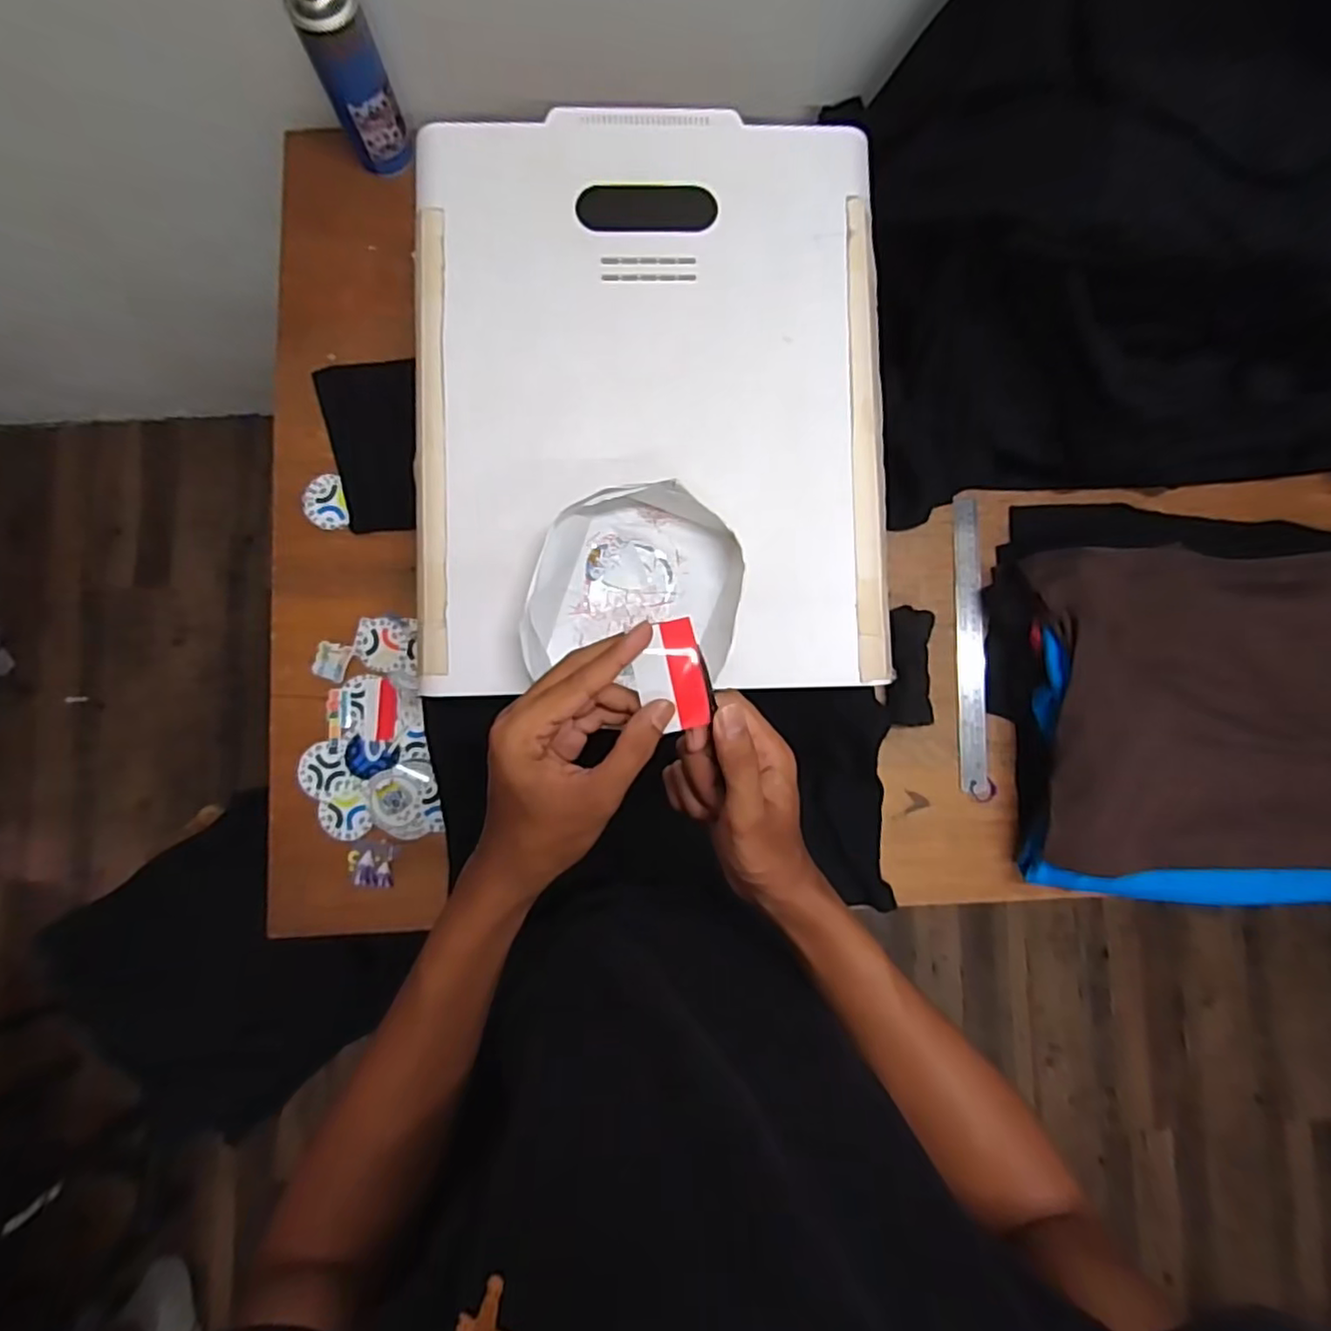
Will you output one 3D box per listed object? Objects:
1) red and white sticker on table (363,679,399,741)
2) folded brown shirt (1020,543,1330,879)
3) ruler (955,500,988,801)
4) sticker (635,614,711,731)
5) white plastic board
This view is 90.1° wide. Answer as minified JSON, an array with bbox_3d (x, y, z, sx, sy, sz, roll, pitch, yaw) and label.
[{"bbox_3d":[-0.300,0.047,0.700,0.035,0.004,0.064,3,85,2],"label":"red and white sticker on table"},{"bbox_3d":[0.635,0.045,0.671,0.515,0.051,0.324,0,84,-2],"label":"folded brown shirt"},{"bbox_3d":[0.334,-0.028,0.729,0.031,0.007,0.314,1,84,-2],"label":"ruler"},{"bbox_3d":[0.003,0.007,0.372,0.037,0.005,0.061,-11,106,4],"label":"sticker"},{"bbox_3d":[-0.012,-0.231,0.573,0.394,0.024,0.496,-2,84,-2],"label":"white plastic board"}]

